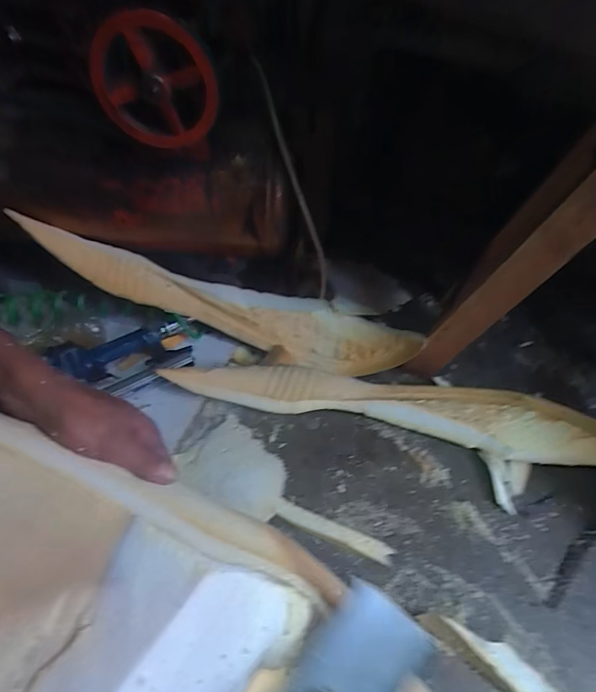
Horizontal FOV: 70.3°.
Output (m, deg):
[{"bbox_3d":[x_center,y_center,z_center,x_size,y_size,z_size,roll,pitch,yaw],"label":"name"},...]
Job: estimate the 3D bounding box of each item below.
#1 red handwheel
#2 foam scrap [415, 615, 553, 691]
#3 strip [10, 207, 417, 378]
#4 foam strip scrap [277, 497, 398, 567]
[{"bbox_3d":[-0.178,-0.323,0.526,0.152,0.145,0.038,0,51,-4],"label":"red handwheel"},{"bbox_3d":[0.241,0.381,0.505,0.193,0.013,0.044,32,56,20],"label":"foam scrap"},{"bbox_3d":[-0.122,-0.086,0.723,0.656,0.123,0.110,17,51,-9],"label":"strip"},{"bbox_3d":[0.048,0.258,0.592,0.170,0.009,0.026,19,53,11],"label":"foam strip scrap"}]

